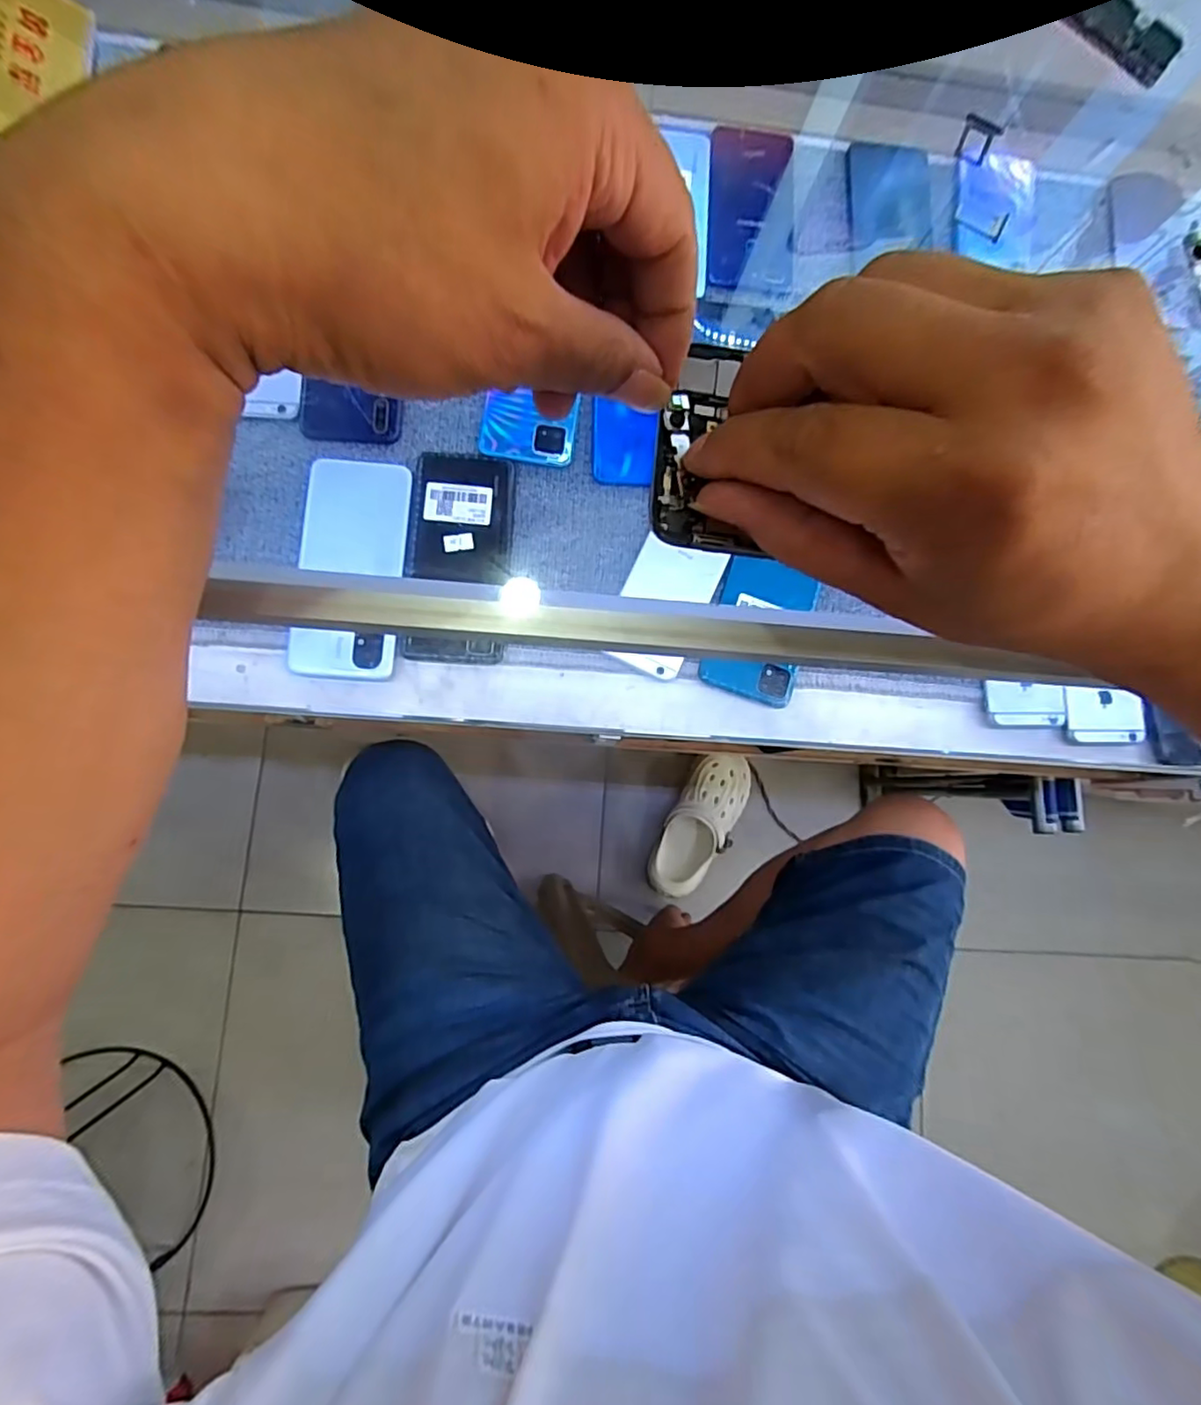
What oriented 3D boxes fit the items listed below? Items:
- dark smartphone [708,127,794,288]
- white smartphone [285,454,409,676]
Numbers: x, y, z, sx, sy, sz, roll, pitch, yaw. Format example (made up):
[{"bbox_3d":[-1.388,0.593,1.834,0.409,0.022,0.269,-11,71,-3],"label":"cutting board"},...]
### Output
[{"bbox_3d":[0.132,-0.435,0.547,0.073,0.012,0.142,2,83,-5],"label":"dark smartphone"},{"bbox_3d":[-0.189,-0.102,0.467,0.076,0.014,0.169,4,82,-4],"label":"white smartphone"}]

